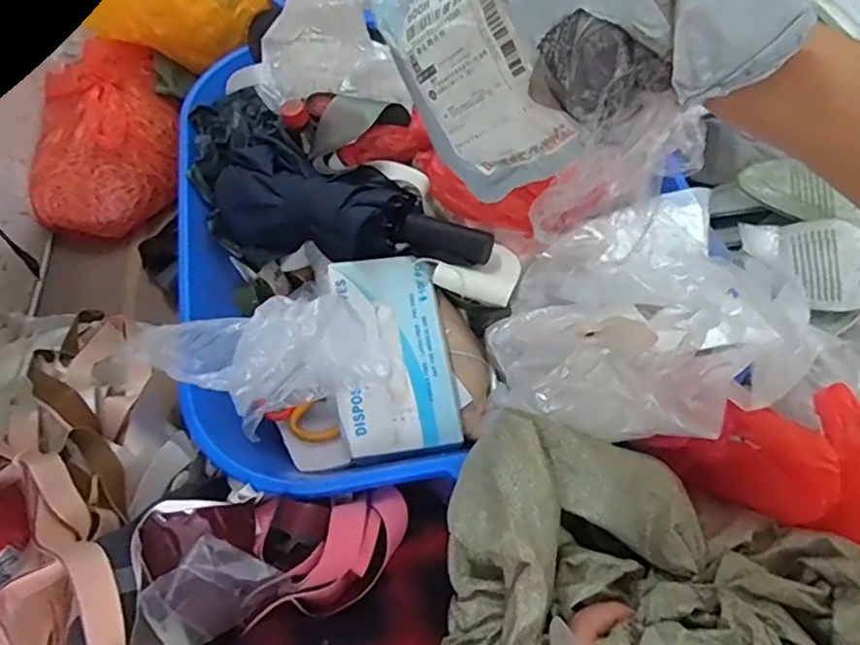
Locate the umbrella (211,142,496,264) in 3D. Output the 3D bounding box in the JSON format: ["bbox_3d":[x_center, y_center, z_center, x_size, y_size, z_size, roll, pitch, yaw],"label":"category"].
[{"bbox_3d":[-0.090,-0.117,0.632,0.314,0.065,0.105,17,63,13],"label":"umbrella"}]

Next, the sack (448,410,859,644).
[{"bbox_3d":[0.166,0.226,0.370,0.347,0.138,0.233,20,64,14],"label":"sack"}]

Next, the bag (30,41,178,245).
[{"bbox_3d":[-0.466,-0.266,0.856,0.195,0.111,0.268,4,61,6],"label":"bag"}]

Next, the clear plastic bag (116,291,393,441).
[{"bbox_3d":[-0.141,0.029,0.530,0.207,0.084,0.115,-16,61,-5],"label":"clear plastic bag"}]

